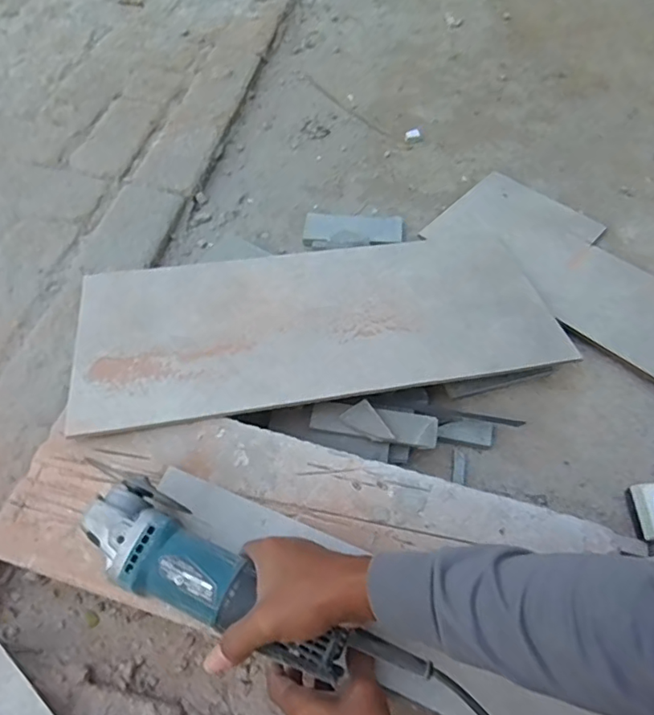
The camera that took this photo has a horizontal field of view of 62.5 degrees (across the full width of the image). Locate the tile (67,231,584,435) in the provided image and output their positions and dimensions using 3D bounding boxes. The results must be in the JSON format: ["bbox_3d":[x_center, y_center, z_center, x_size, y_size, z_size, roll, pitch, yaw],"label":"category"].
[{"bbox_3d":[-0.008,-0.057,0.691,0.584,0.013,0.268,-7,50,-8],"label":"tile"}]

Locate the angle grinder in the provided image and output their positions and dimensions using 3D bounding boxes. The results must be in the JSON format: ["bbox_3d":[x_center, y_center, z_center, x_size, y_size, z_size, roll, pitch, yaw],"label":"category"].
[{"bbox_3d":[-0.074,0.199,0.453,0.305,0.070,0.074,27,61,12],"label":"angle grinder"}]

